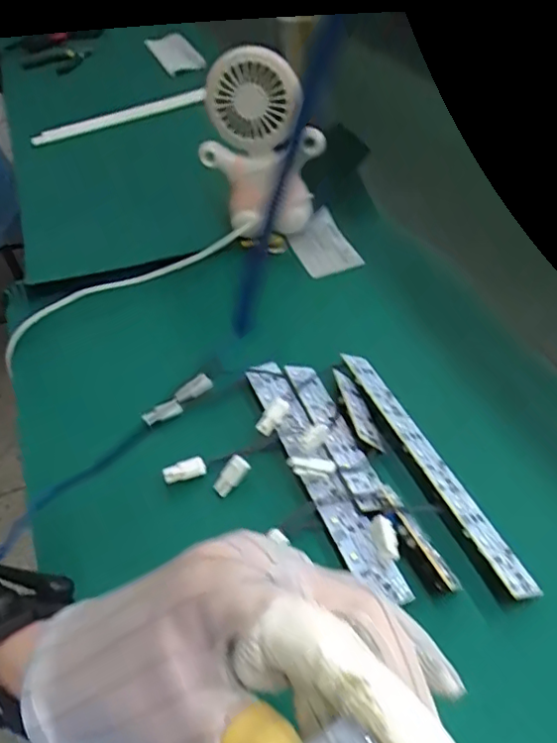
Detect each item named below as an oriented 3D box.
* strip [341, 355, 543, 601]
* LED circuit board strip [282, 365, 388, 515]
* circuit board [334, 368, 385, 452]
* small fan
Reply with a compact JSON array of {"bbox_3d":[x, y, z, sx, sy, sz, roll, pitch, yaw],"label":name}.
[{"bbox_3d":[0.092,0.051,0.362,0.023,0.010,0.193,-18,47,-13],"label":"strip"},{"bbox_3d":[0.035,0.039,0.383,0.028,0.009,0.131,3,38,-27],"label":"LED circuit board strip"},{"bbox_3d":[0.053,0.023,0.393,0.016,0.008,0.070,-10,46,-5],"label":"circuit board"},{"bbox_3d":[-0.019,-0.192,0.522,0.102,0.148,0.067,10,47,14],"label":"small fan"}]

